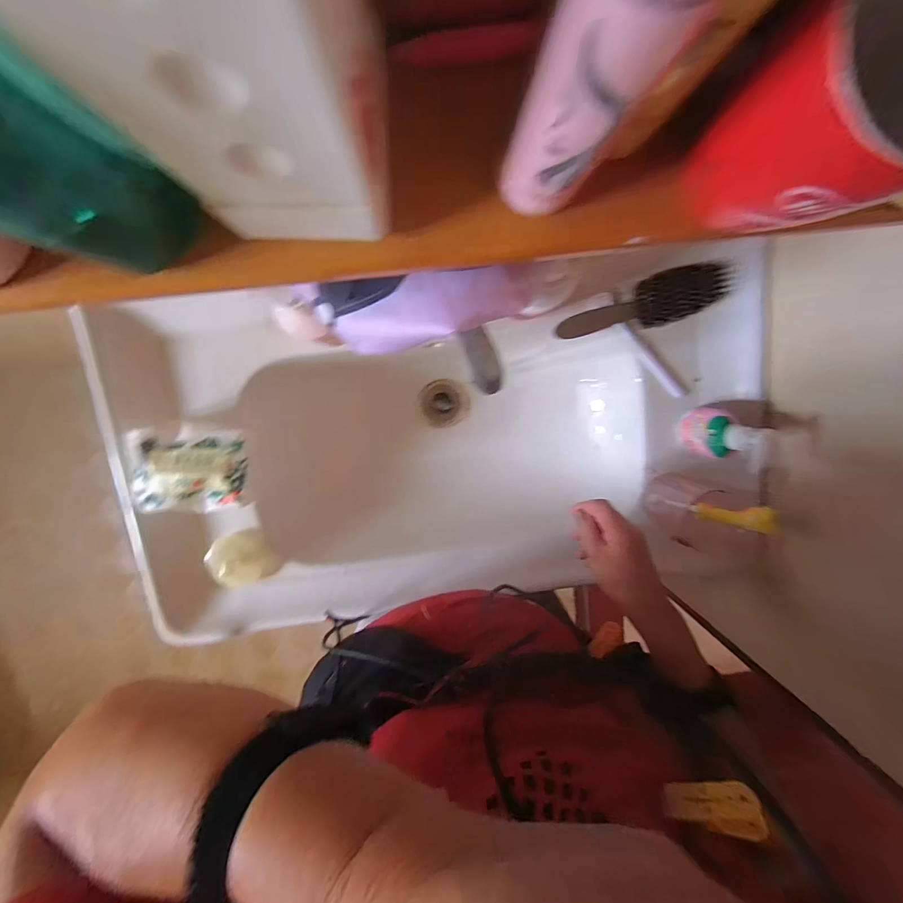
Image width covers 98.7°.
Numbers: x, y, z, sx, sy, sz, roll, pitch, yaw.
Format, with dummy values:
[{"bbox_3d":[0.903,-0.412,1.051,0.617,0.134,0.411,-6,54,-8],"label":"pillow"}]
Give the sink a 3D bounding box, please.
[{"bbox_3d":[-0.006,-0.022,0.572,0.815,0.192,0.427,-6,100,-2],"label":"sink"}]

